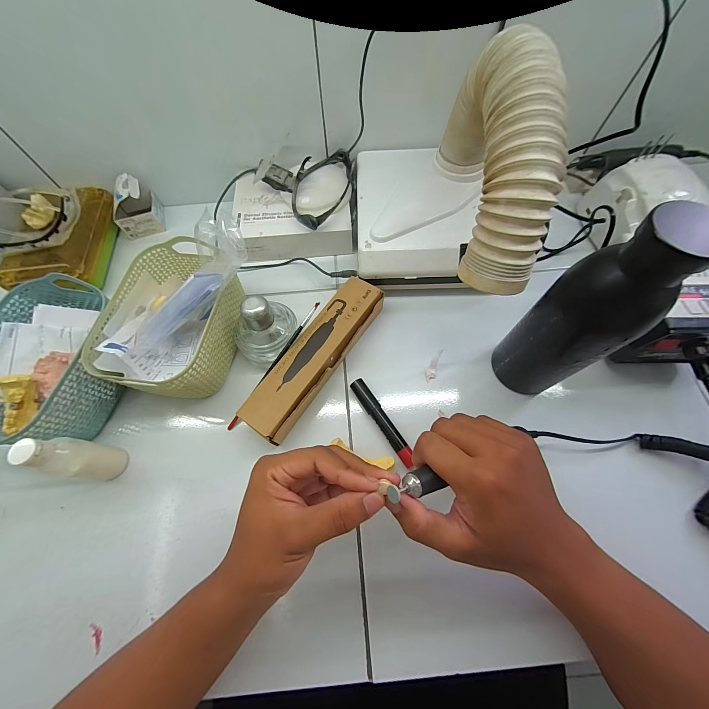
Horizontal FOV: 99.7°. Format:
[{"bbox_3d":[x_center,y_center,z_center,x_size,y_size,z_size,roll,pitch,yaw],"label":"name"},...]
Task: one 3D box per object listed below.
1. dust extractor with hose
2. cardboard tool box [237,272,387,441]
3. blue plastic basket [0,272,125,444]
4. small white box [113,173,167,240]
[{"bbox_3d":[0.081,-0.183,0.312,0.153,0.185,0.269,-1,65,1],"label":"dust extractor with hose"},{"bbox_3d":[-0.041,-0.001,0.343,0.057,0.030,0.212,32,71,14],"label":"cardboard tool box"},{"bbox_3d":[-0.326,0.006,0.324,0.125,0.072,0.173,9,67,5],"label":"blue plastic basket"},{"bbox_3d":[-0.328,-0.221,0.445,0.060,0.064,0.061,-19,67,-7],"label":"small white box"}]

